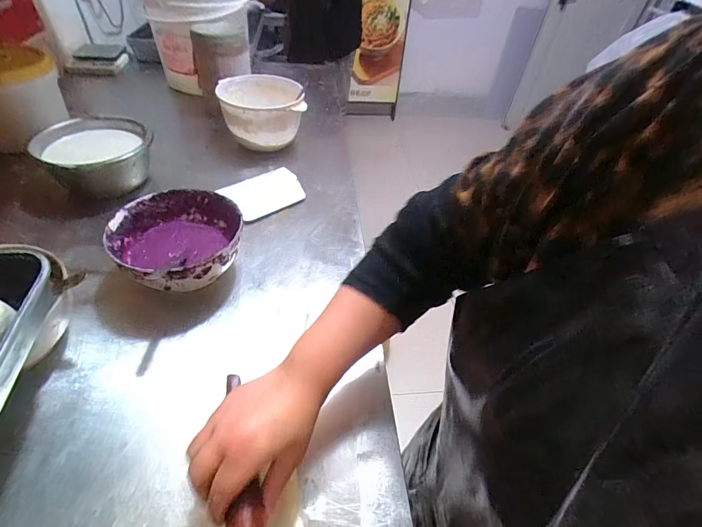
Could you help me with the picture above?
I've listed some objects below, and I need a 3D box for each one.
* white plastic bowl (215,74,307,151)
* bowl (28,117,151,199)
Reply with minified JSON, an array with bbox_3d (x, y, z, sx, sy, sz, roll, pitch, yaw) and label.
[{"bbox_3d":[-0.208,-0.355,0.848,0.191,0.095,0.183,3,45,-3],"label":"white plastic bowl"},{"bbox_3d":[-0.475,-0.195,0.694,0.180,0.105,0.180,3,45,-3],"label":"bowl"}]

